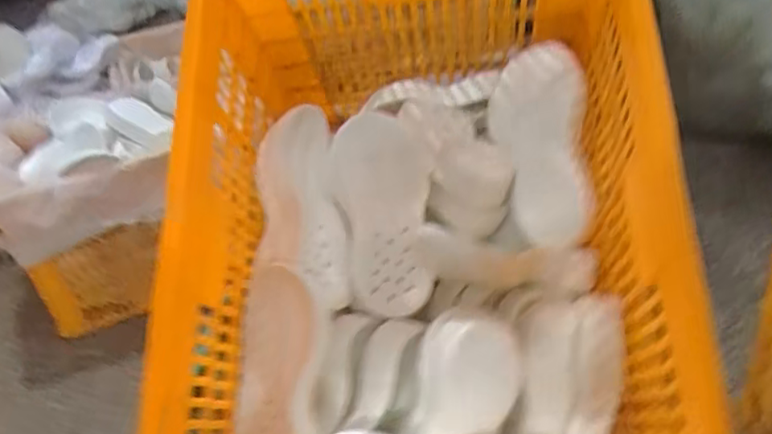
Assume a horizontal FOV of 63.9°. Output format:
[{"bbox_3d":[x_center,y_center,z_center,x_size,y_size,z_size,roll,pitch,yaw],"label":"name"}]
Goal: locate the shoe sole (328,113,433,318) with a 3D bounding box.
[{"bbox_3d":[-0.004,-0.005,0.779,0.121,0.257,0.065,-7,-9,1],"label":"shoe sole"}]

